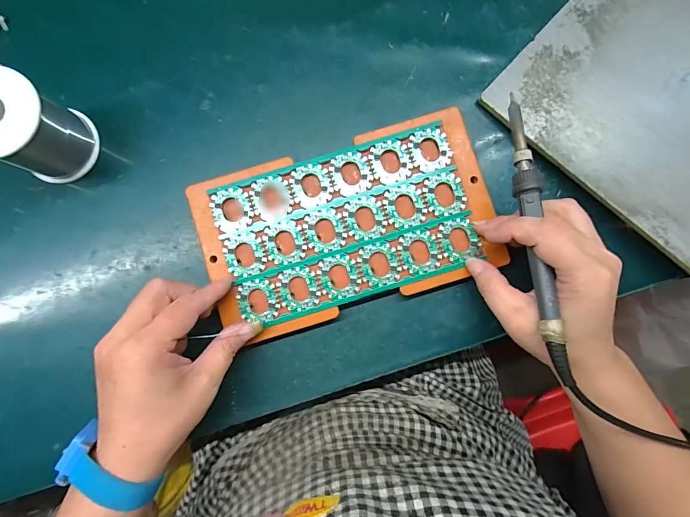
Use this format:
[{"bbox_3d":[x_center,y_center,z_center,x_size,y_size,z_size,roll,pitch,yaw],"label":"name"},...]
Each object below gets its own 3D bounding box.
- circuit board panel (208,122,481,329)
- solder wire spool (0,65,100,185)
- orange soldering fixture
[{"bbox_3d":[0.000,-0.027,0.290,0.196,0.004,0.118,-17,86,-1],"label":"circuit board panel"},{"bbox_3d":[-0.249,-0.101,0.282,0.063,0.068,0.066,27,86,2],"label":"solder wire spool"},{"bbox_3d":[0.000,-0.027,0.291,0.228,0.014,0.135,-17,84,2],"label":"orange soldering fixture"}]

